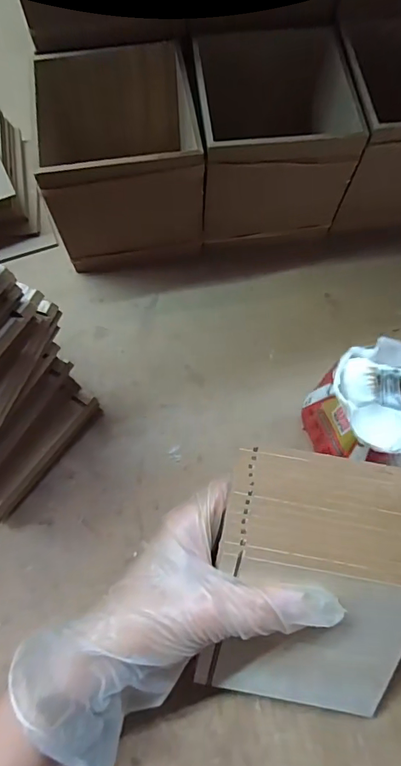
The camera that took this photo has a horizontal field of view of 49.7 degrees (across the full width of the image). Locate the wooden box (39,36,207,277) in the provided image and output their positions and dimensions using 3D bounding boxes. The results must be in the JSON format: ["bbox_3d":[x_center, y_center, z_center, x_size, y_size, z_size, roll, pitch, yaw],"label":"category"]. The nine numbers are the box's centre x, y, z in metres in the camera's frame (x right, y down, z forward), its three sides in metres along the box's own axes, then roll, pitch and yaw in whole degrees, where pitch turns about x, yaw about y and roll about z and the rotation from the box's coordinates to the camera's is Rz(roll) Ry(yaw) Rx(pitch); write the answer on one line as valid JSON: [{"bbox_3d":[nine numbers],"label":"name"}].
[{"bbox_3d":[-0.065,-0.175,0.348,0.112,0.100,0.115,-9,72,-5],"label":"wooden box"}]

